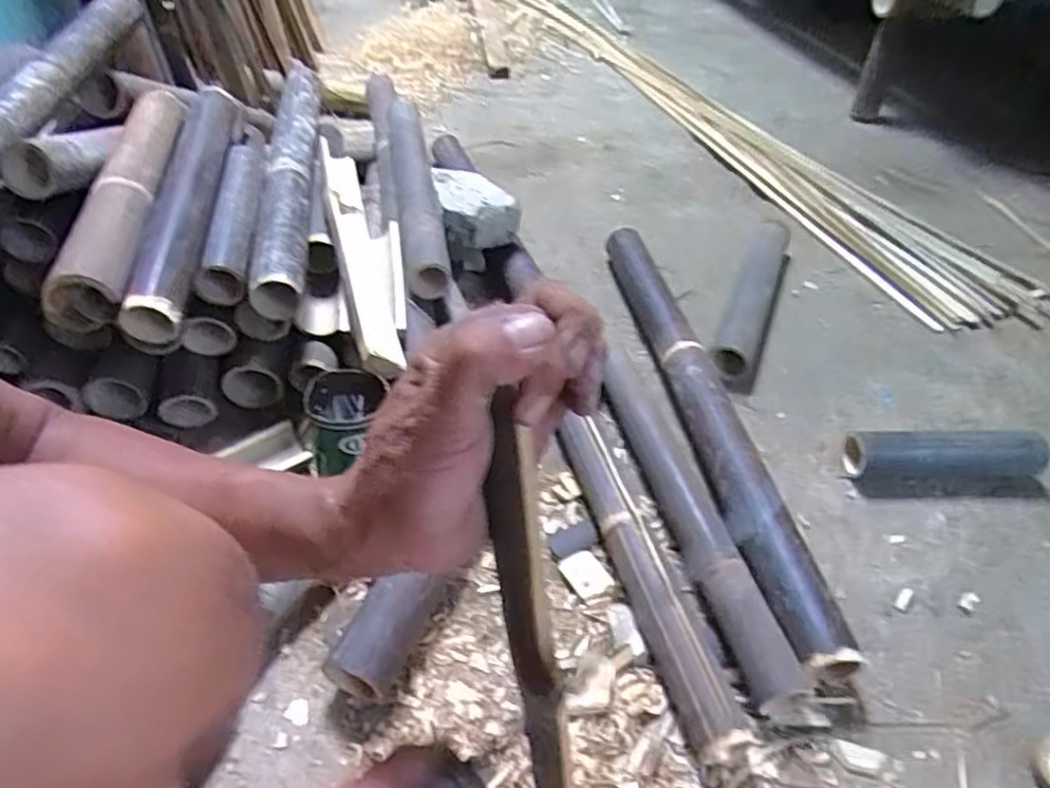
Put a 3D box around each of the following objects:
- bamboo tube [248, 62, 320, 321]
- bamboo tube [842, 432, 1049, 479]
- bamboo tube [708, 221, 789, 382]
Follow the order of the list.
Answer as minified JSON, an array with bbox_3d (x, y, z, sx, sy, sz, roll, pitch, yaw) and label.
[{"bbox_3d":[-0.373,-0.363,1.074,0.068,0.085,0.758,-6,44,-9],"label":"bamboo tube"},{"bbox_3d":[0.549,0.080,0.864,0.249,0.059,0.056,2,44,0],"label":"bamboo tube"},{"bbox_3d":[0.392,-0.184,1.118,0.071,0.054,0.433,18,46,16],"label":"bamboo tube"}]

